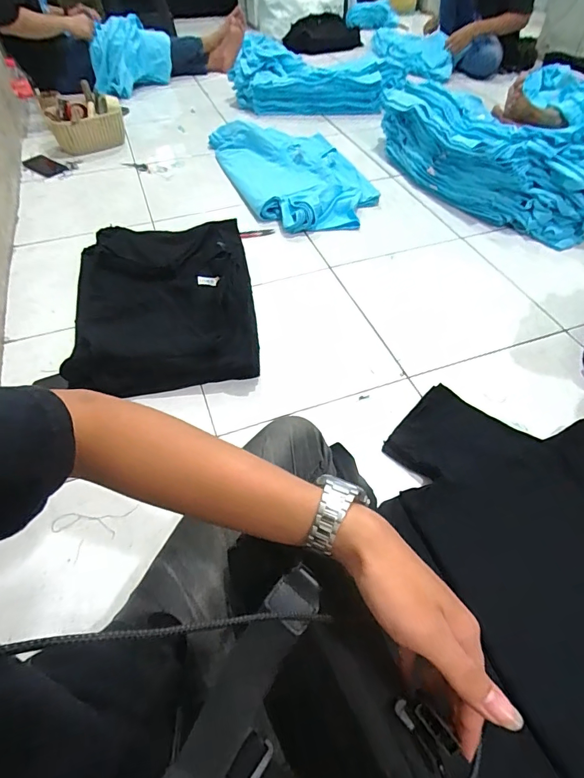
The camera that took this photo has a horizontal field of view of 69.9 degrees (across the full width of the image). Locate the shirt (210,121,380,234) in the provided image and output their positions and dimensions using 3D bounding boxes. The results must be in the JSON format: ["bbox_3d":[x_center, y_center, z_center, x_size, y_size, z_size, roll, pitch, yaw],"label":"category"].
[{"bbox_3d":[-0.001,-0.718,1.366,0.398,0.077,0.664,-19,57,-14],"label":"shirt"}]

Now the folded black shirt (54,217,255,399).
[{"bbox_3d":[-0.290,-0.218,0.958,0.397,0.069,0.518,-10,53,-12],"label":"folded black shirt"}]

